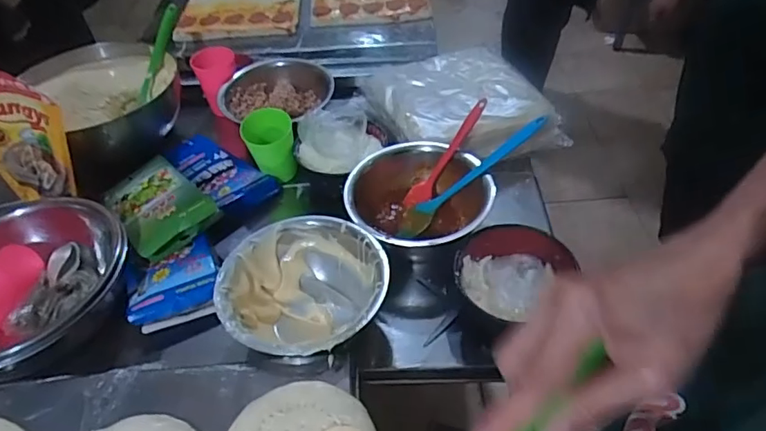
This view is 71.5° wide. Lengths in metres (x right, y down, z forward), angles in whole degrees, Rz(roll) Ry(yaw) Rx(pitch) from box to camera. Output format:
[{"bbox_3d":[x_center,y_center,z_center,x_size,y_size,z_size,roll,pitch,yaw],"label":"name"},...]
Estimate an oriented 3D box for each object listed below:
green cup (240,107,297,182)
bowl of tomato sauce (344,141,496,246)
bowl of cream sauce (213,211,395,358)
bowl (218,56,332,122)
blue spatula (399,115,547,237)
[{"bbox_3d":[-0.173,-0.108,0.823,0.075,0.089,0.071,-2,47,2],"label":"green cup"},{"bbox_3d":[0.055,-0.014,0.734,0.180,0.084,0.199,4,48,7],"label":"bowl of tomato sauce"},{"bbox_3d":[-0.089,0.099,0.641,0.188,0.089,0.185,-2,47,2],"label":"bowl of cream sauce"},{"bbox_3d":[-0.183,-0.207,0.929,0.178,0.061,0.205,-1,47,6],"label":"bowl"},{"bbox_3d":[0.117,-0.055,0.727,0.241,0.019,0.038,-39,48,10],"label":"blue spatula"}]

